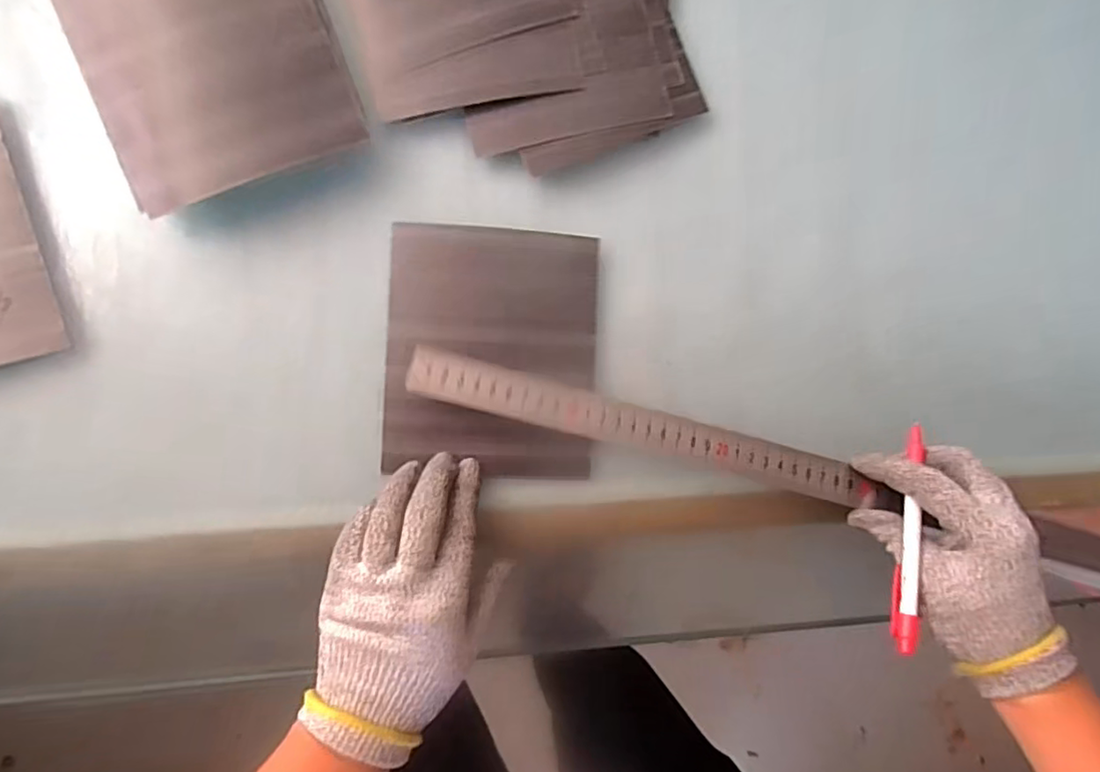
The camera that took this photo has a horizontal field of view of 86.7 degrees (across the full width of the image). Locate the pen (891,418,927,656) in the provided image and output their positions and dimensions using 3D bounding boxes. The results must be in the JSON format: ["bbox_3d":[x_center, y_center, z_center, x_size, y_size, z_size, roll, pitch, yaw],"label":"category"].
[{"bbox_3d":[0.218,0.089,0.354,0.008,0.014,0.137,19,72,-9],"label":"pen"}]

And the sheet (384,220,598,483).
[{"bbox_3d":[-0.036,-0.021,0.370,0.131,0.012,0.156,3,92,-9],"label":"sheet"}]

